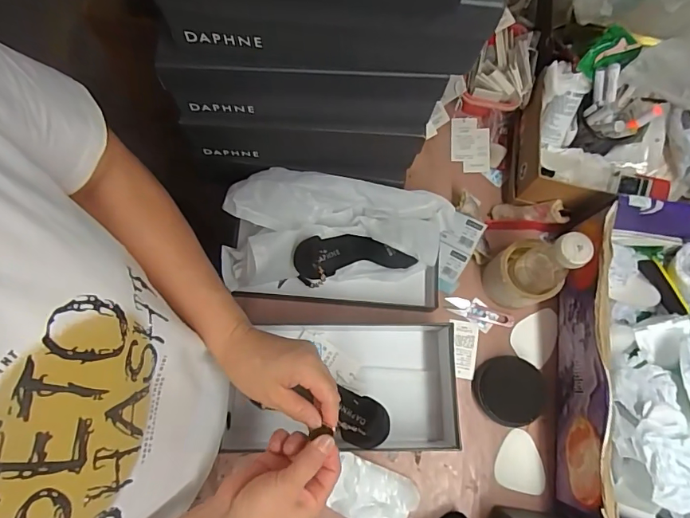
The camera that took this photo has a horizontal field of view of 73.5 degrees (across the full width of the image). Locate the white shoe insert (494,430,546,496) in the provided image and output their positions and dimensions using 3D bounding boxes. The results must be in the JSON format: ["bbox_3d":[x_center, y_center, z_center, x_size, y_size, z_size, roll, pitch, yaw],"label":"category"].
[{"bbox_3d":[0.245,0.281,0.641,0.067,0.007,0.077,14,75,2],"label":"white shoe insert"}]

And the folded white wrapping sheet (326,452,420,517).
[{"bbox_3d":[0.038,0.316,0.609,0.110,0.024,0.078,24,75,4],"label":"folded white wrapping sheet"}]

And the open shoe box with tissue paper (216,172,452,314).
[{"bbox_3d":[-0.008,-0.024,0.643,0.304,0.128,0.152,5,75,-1],"label":"open shoe box with tissue paper"}]

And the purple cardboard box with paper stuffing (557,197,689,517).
[{"bbox_3d":[0.447,0.142,0.594,0.300,0.139,0.399,7,75,0],"label":"purple cardboard box with paper stuffing"}]

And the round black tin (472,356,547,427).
[{"bbox_3d":[0.229,0.185,0.643,0.087,0.032,0.091,1,75,-2],"label":"round black tin"}]

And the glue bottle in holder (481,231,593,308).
[{"bbox_3d":[0.249,0.010,0.613,0.072,0.180,0.084,-8,75,-4],"label":"glue bottle in holder"}]

